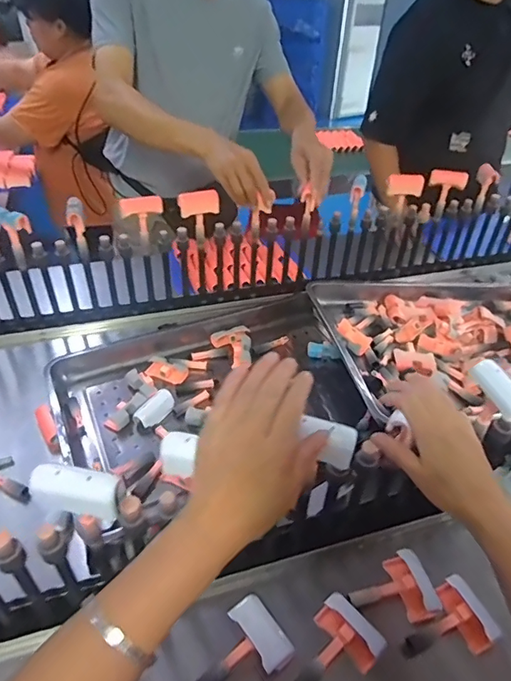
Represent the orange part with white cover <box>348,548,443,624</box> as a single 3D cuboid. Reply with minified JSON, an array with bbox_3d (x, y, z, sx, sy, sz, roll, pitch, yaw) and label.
[{"bbox_3d":[0.163,0.305,0.570,0.103,0.029,0.075,-9,42,-13],"label":"orange part with white cover"}]

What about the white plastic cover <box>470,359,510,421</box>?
[{"bbox_3d":[0.269,0.051,0.517,0.029,0.023,0.073,-11,42,-15],"label":"white plastic cover"}]

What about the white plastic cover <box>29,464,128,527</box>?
[{"bbox_3d":[-0.156,0.132,0.409,0.081,0.026,0.033,18,41,-5],"label":"white plastic cover"}]

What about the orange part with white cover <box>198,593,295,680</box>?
[{"bbox_3d":[-0.018,0.344,0.514,0.105,0.030,0.079,-27,49,-30],"label":"orange part with white cover"}]

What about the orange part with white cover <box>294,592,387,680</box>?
[{"bbox_3d":[0.081,0.341,0.509,0.109,0.029,0.073,-30,50,-32],"label":"orange part with white cover"}]

